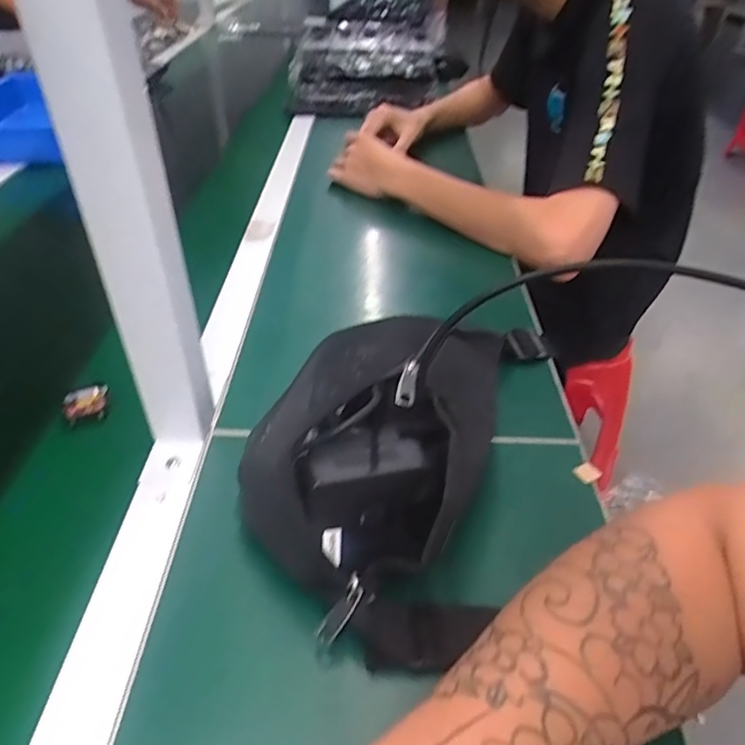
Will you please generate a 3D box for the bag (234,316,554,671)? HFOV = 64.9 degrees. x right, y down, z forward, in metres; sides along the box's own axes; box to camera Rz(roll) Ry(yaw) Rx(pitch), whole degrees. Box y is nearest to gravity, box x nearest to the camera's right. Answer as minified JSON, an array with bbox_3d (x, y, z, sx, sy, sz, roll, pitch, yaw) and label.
[{"bbox_3d":[0.014,0.036,0.417,0.157,0.083,0.291,12,41,14],"label":"bag"}]

